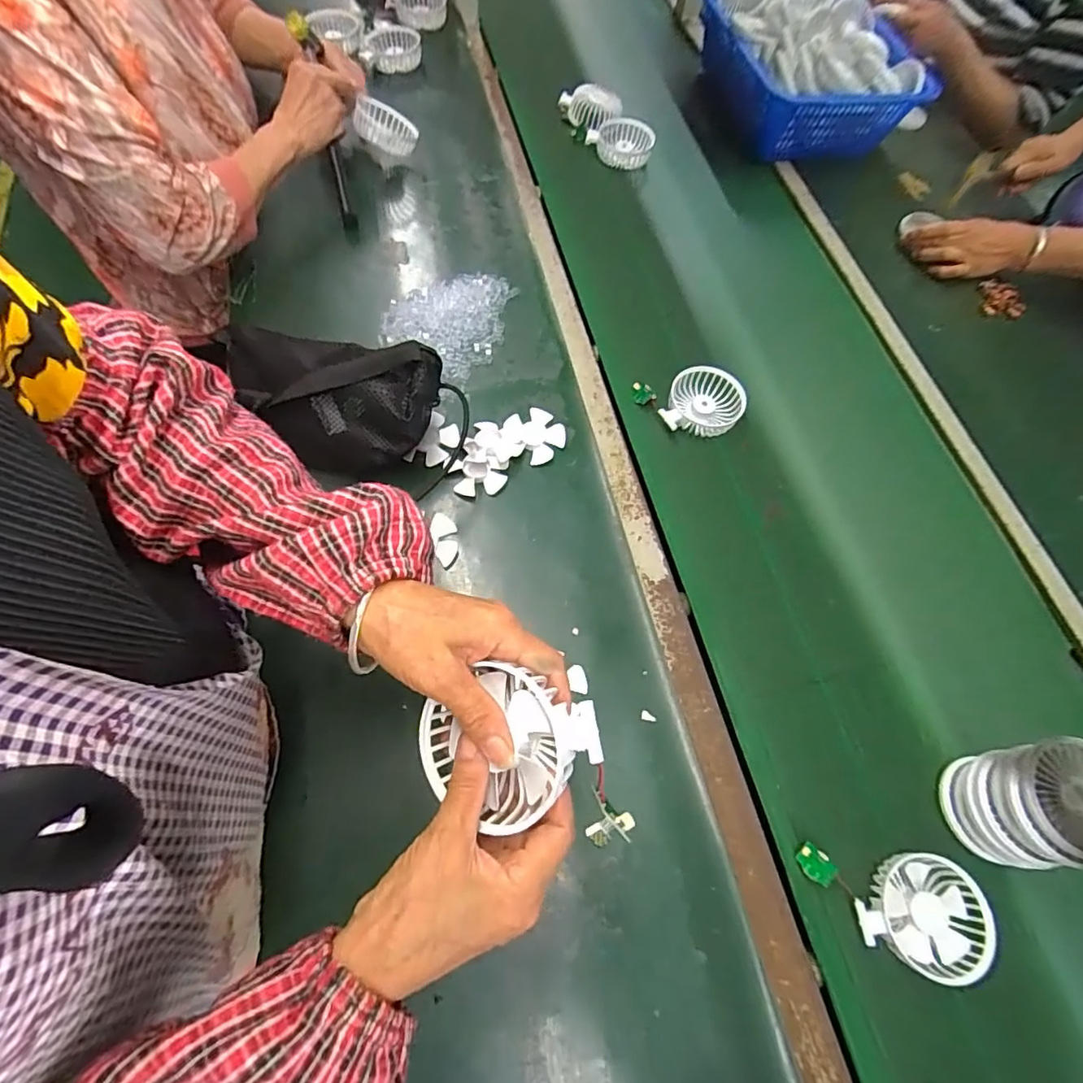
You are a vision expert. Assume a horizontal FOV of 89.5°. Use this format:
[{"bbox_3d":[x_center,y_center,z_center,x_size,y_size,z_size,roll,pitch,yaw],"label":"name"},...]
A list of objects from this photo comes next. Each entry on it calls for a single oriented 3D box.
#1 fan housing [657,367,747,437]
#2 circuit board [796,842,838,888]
[{"bbox_3d":[0.196,-0.168,0.663,0.095,0.031,0.084,11,65,-1],"label":"fan housing"},{"bbox_3d":[0.239,0.282,0.476,0.032,0.004,0.024,35,87,17],"label":"circuit board"}]

